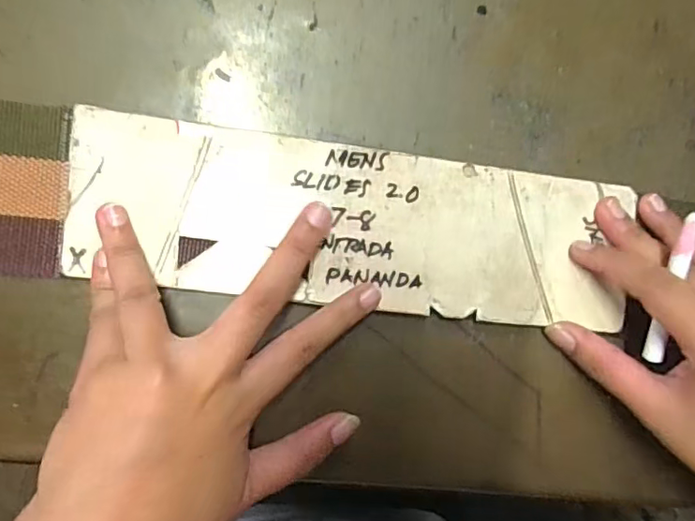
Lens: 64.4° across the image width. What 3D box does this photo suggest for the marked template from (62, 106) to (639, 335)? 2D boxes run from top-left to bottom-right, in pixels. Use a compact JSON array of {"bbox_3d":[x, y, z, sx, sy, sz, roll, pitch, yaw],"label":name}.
[{"bbox_3d":[0.009,-0.016,0.262,0.263,0.006,0.077,9,91,-9],"label":"marked template"}]

